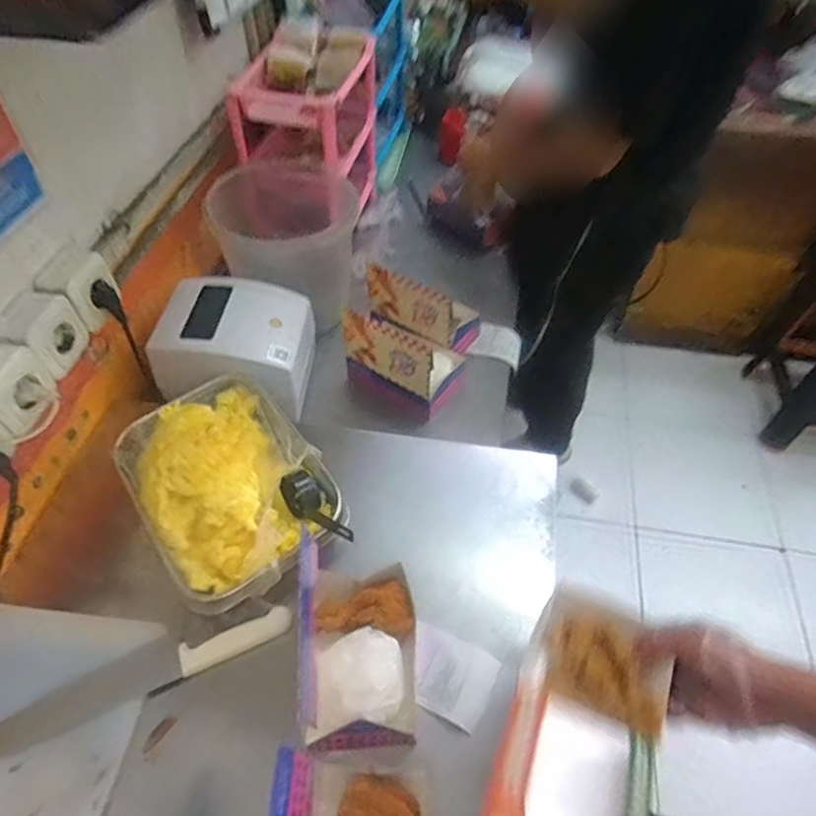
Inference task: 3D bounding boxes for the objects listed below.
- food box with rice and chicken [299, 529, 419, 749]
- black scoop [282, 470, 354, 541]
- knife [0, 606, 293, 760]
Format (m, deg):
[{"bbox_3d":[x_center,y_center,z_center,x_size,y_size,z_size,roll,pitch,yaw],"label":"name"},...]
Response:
[{"bbox_3d":[-0.048,0.236,0.580,0.112,0.140,0.186,-1,51,0],"label":"food box with rice and chicken"},{"bbox_3d":[-0.106,0.124,0.692,0.052,0.050,0.125,-35,43,-25],"label":"black scoop"},{"bbox_3d":[-0.302,0.291,0.624,0.353,0.019,0.053,-20,53,-15],"label":"knife"}]

